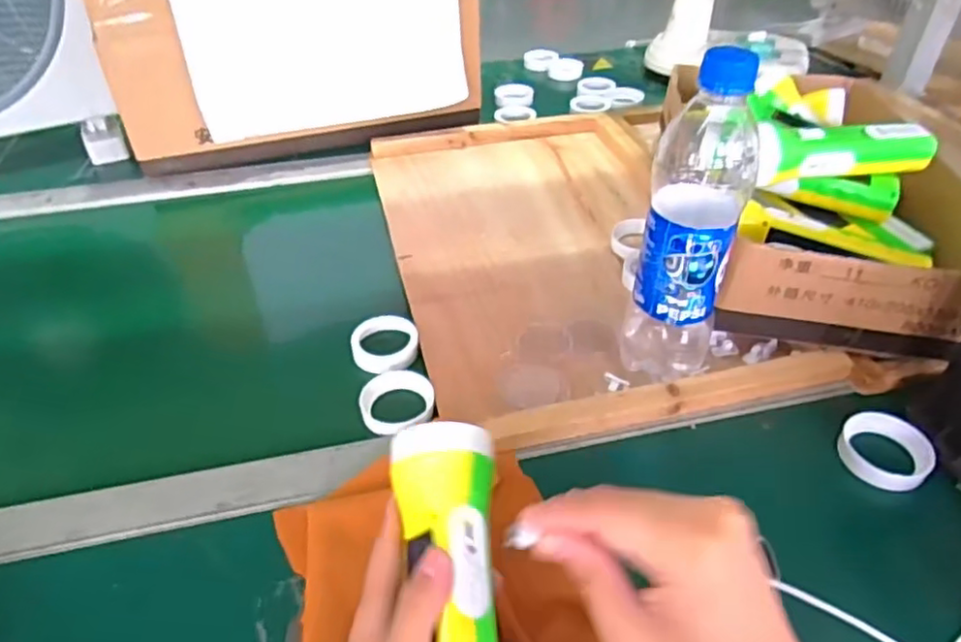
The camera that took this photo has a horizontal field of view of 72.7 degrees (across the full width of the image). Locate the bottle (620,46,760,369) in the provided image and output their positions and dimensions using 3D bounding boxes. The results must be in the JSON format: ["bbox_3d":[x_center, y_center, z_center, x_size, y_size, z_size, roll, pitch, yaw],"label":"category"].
[{"bbox_3d":[0.138,-0.053,0.434,0.063,0.233,0.055,13,42,16],"label":"bottle"}]

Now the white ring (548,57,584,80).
[{"bbox_3d":[0.133,-0.394,1.020,0.053,0.022,0.053,-1,40,1],"label":"white ring"}]

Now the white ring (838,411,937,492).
[{"bbox_3d":[0.272,0.086,0.437,0.055,0.018,0.047,31,49,32],"label":"white ring"}]

